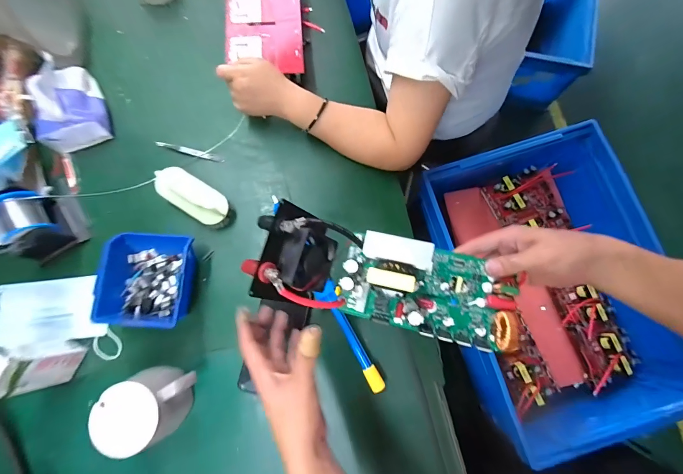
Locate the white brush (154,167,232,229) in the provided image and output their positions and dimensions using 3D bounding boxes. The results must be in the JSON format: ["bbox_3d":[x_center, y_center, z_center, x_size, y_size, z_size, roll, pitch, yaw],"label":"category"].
[{"bbox_3d":[-0.233,-0.063,0.509,0.120,0.042,0.052,31,80,6],"label":"white brush"}]

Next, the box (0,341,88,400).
[{"bbox_3d":[-0.408,0.171,0.423,0.047,0.119,0.053,21,79,4],"label":"box"}]

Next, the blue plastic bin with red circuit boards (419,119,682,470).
[{"bbox_3d":[0.397,0.093,0.639,0.360,0.158,0.547,-15,78,-3],"label":"blue plastic bin with red circuit boards"}]

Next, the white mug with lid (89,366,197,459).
[{"bbox_3d":[-0.245,0.221,0.434,0.114,0.098,0.083,-29,79,-6],"label":"white mug with lid"}]

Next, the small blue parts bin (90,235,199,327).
[{"bbox_3d":[-0.276,0.062,0.476,0.126,0.059,0.134,2,78,1],"label":"small blue parts bin"}]

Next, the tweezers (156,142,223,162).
[{"bbox_3d":[-0.257,-0.145,0.550,0.120,0.006,0.012,15,78,3],"label":"tweezers"}]

